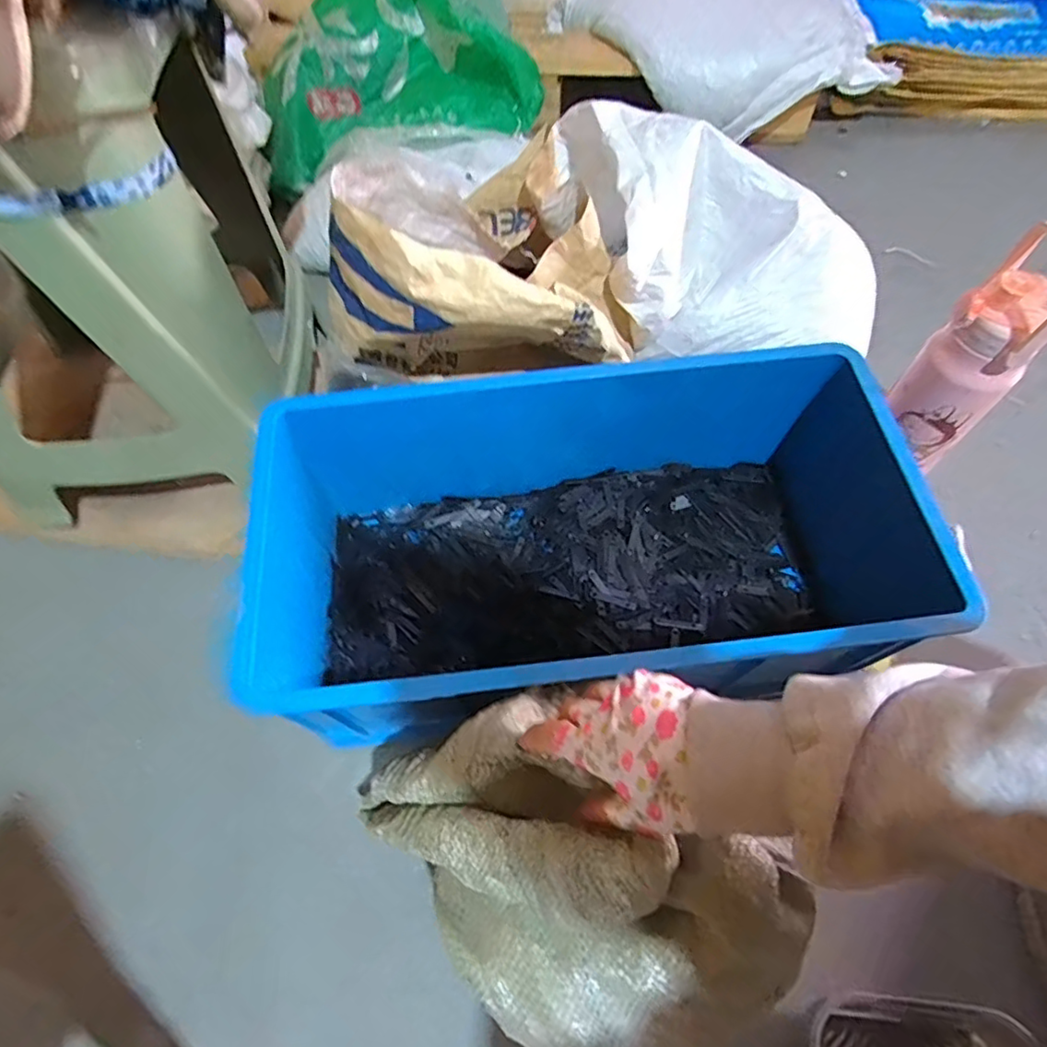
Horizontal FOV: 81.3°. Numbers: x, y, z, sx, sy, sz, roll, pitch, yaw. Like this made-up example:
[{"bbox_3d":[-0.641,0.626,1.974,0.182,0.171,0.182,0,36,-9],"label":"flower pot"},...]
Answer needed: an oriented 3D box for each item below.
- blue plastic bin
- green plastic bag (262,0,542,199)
[{"bbox_3d":[0.076,0.018,0.619,0.606,0.203,0.322,-5,62,-2],"label":"blue plastic bin"},{"bbox_3d":[-0.218,-0.729,0.999,0.443,0.175,0.286,-14,62,-6],"label":"green plastic bag"}]

